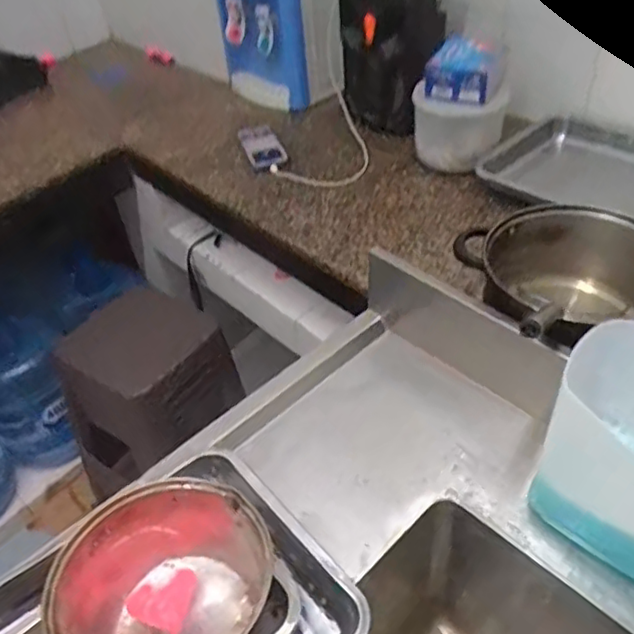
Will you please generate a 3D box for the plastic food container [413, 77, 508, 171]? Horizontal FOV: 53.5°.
[{"bbox_3d":[0.255,-0.374,1.131,0.158,0.203,0.125,5,43,10],"label":"plastic food container"}]

